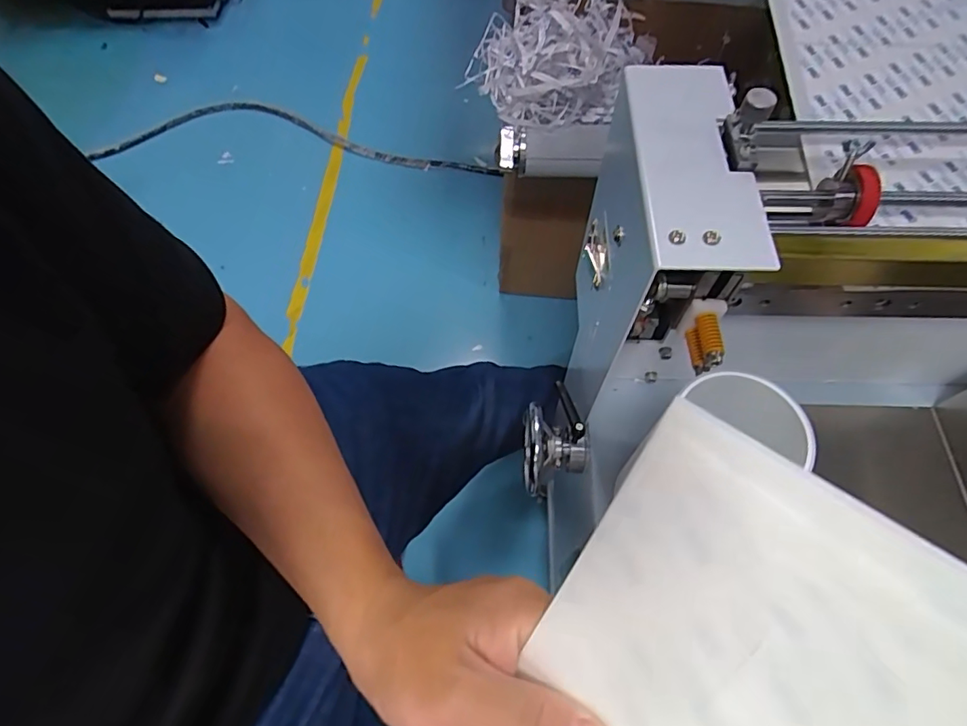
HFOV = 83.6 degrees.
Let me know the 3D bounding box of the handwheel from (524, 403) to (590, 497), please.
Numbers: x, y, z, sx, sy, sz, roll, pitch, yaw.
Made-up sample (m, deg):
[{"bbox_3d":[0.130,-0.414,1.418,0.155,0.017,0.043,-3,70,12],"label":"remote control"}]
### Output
[{"bbox_3d":[0.074,0.095,0.569,0.061,0.070,0.087,1,62,2],"label":"handwheel"}]

